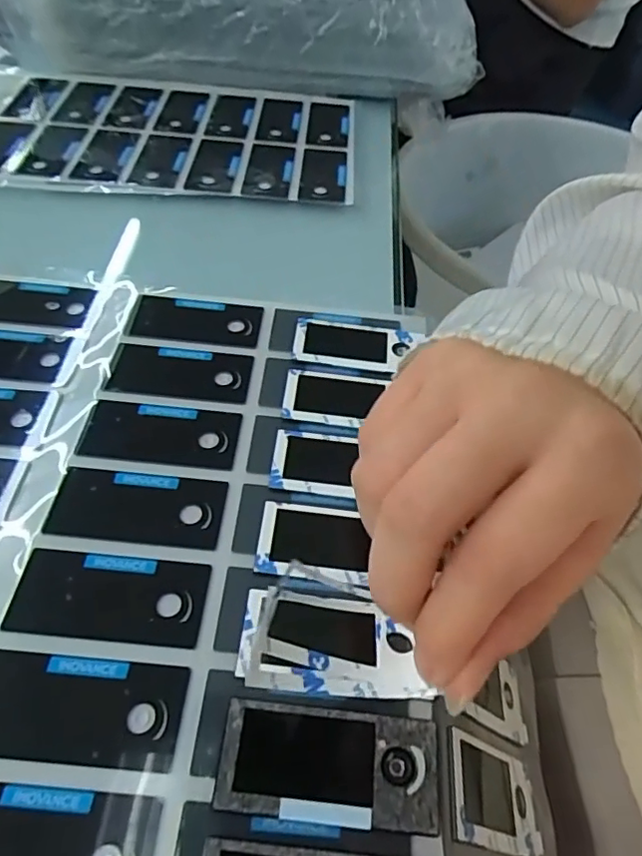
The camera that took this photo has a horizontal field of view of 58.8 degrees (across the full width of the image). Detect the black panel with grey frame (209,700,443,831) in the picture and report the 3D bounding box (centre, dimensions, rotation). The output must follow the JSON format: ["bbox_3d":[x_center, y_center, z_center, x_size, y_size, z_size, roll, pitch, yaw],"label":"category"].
[{"bbox_3d":[0.002,0.091,0.156,0.058,0.004,0.027,6,53,1],"label":"black panel with grey frame"}]

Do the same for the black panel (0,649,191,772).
[{"bbox_3d":[-0.069,0.079,0.161,0.059,0.004,0.028,5,53,0],"label":"black panel"}]

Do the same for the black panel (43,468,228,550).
[{"bbox_3d":[-0.065,0.027,0.201,0.058,0.004,0.027,4,53,-1],"label":"black panel"}]

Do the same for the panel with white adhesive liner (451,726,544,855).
[{"bbox_3d":[0.055,0.114,0.179,0.004,0.059,0.029,-22,45,31],"label":"panel with white adhesive liner"}]

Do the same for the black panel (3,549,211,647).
[{"bbox_3d":[-0.067,0.053,0.181,0.058,0.004,0.026,5,53,0],"label":"black panel"}]

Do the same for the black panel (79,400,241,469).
[{"bbox_3d":[-0.061,0.002,0.221,0.057,0.004,0.027,4,53,-1],"label":"black panel"}]

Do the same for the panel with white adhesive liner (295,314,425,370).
[{"bbox_3d":[0.017,-0.040,0.258,0.056,0.004,0.030,7,53,2],"label":"panel with white adhesive liner"}]

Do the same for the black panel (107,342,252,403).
[{"bbox_3d":[-0.059,-0.024,0.242,0.057,0.004,0.028,5,53,0],"label":"black panel"}]

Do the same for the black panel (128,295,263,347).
[{"bbox_3d":[-0.057,-0.050,0.261,0.057,0.004,0.028,6,53,0],"label":"black panel"}]

